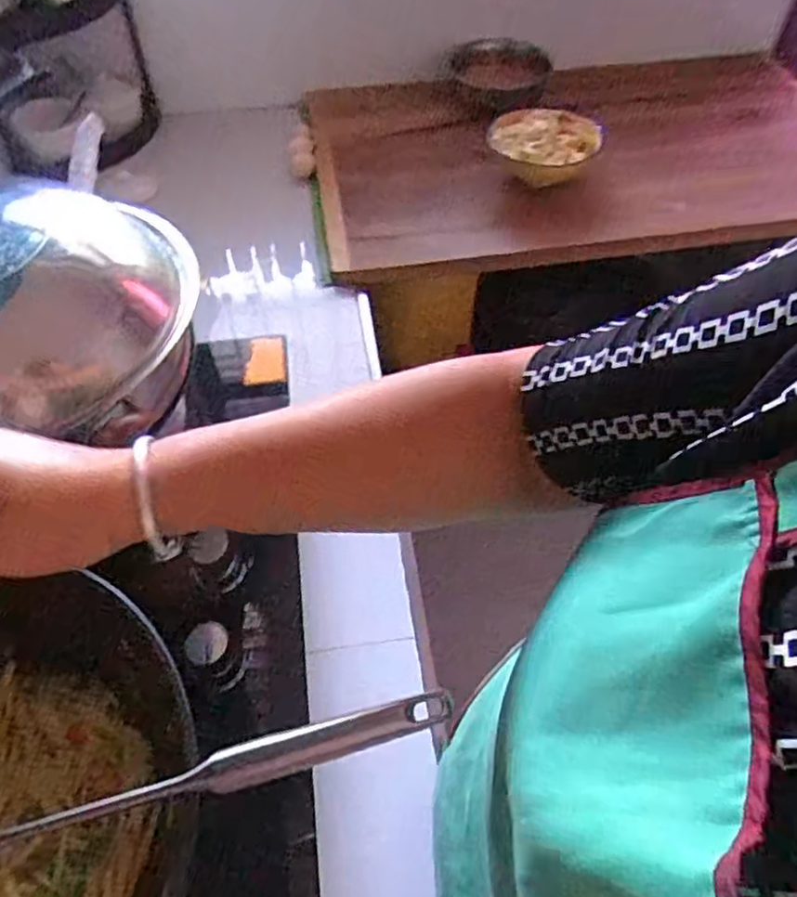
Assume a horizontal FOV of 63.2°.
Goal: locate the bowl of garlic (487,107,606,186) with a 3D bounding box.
[{"bbox_3d":[0.258,-0.541,1.137,0.195,0.056,0.188,10,54,9],"label":"bowl of garlic"}]

